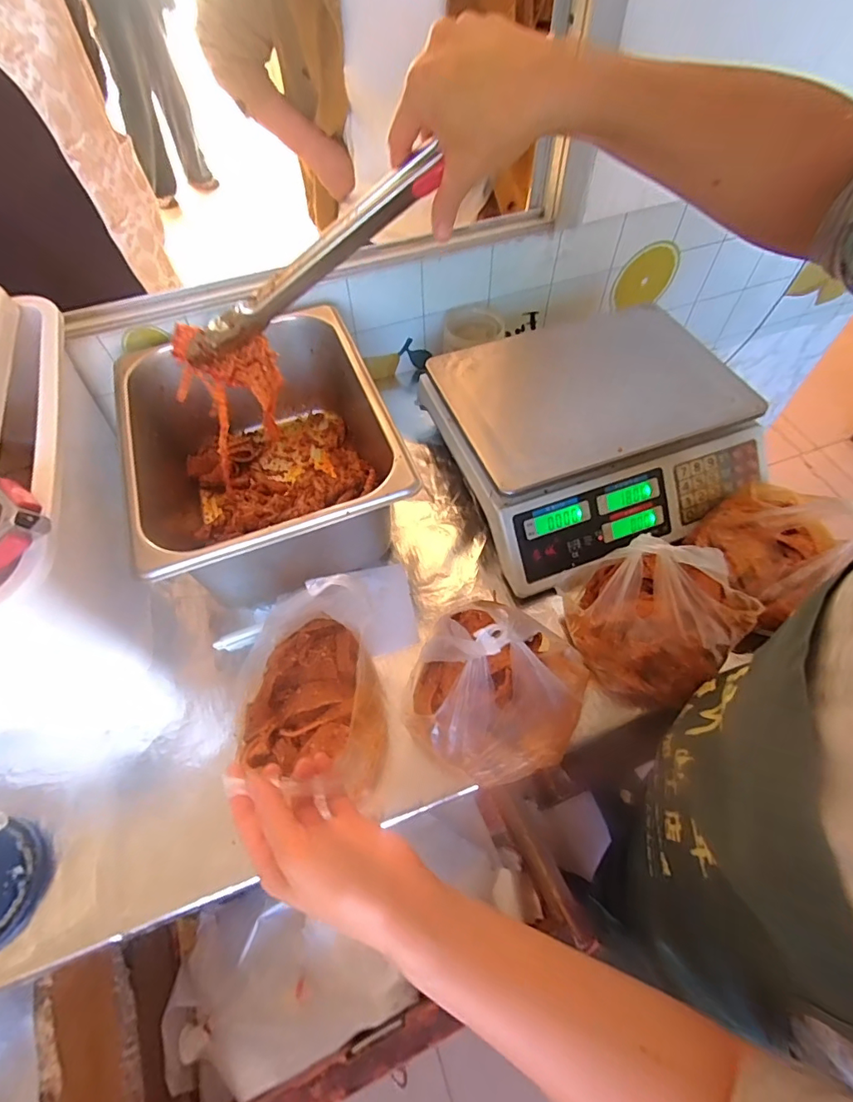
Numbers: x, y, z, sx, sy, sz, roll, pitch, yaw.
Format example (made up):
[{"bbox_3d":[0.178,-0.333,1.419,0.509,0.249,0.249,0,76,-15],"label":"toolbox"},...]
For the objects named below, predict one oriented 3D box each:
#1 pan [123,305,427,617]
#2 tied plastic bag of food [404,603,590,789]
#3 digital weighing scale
[{"bbox_3d":[-0.180,-0.104,0.571,0.265,0.167,0.319,-20,59,-10],"label":"pan"},{"bbox_3d":[0.060,0.112,0.425,0.141,0.113,0.143,32,65,20],"label":"tied plastic bag of food"},{"bbox_3d":[0.196,-0.146,0.594,0.327,0.098,0.288,-21,59,-10],"label":"digital weighing scale"}]

